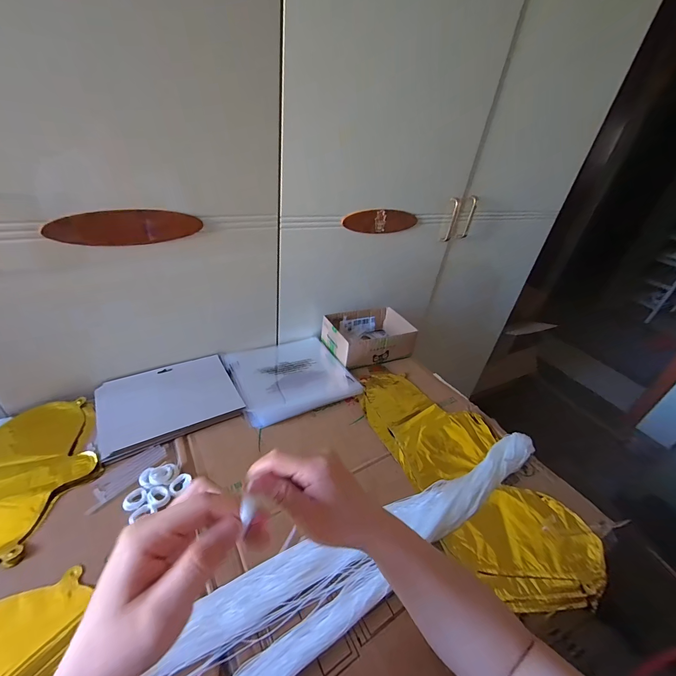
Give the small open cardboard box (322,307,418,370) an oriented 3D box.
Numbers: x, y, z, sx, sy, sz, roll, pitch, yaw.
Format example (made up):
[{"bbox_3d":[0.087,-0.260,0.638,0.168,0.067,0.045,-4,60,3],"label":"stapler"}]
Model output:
[{"bbox_3d":[0.071,-0.004,0.744,0.186,0.065,0.149,-12,38,-28],"label":"small open cardboard box"}]

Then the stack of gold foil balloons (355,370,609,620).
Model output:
[{"bbox_3d":[0.191,0.198,0.520,0.220,0.039,0.426,-11,37,-27],"label":"stack of gold foil balloons"}]

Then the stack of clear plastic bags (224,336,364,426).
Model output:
[{"bbox_3d":[-0.095,0.067,0.638,0.219,0.015,0.210,-12,37,-28],"label":"stack of clear plastic bags"}]

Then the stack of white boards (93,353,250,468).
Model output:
[{"bbox_3d":[-0.283,0.103,0.540,0.205,0.013,0.161,-16,40,-32],"label":"stack of white boards"}]

